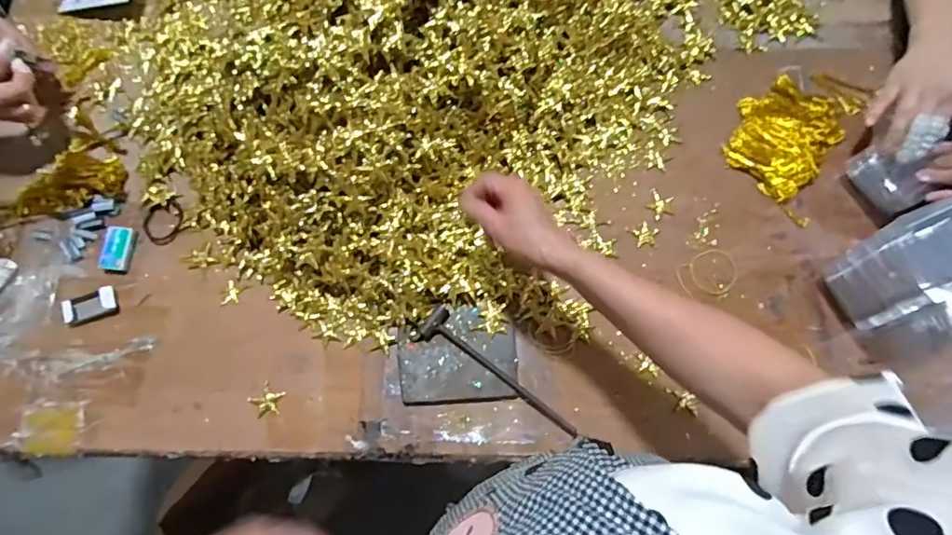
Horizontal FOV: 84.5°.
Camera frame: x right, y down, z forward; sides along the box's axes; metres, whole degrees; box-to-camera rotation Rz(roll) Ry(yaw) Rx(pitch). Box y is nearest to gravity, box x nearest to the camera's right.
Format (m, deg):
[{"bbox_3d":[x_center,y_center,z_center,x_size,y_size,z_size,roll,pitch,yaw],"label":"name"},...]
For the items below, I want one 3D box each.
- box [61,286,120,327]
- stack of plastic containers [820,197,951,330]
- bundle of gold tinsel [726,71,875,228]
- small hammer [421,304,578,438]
[{"bbox_3d":[-0.451,0.045,0.612,0.063,0.016,0.032,-20,74,-4],"label":"box"},{"bbox_3d":[0.447,-0.002,0.545,0.103,0.138,0.086,-24,74,-5],"label":"stack of plastic containers"},{"bbox_3d":[0.398,-0.172,0.662,0.127,0.019,0.210,30,77,10],"label":"bundle of gold tinsel"},{"bbox_3d":[0.022,0.123,0.575,0.201,0.016,0.039,42,79,13],"label":"small hammer"}]

